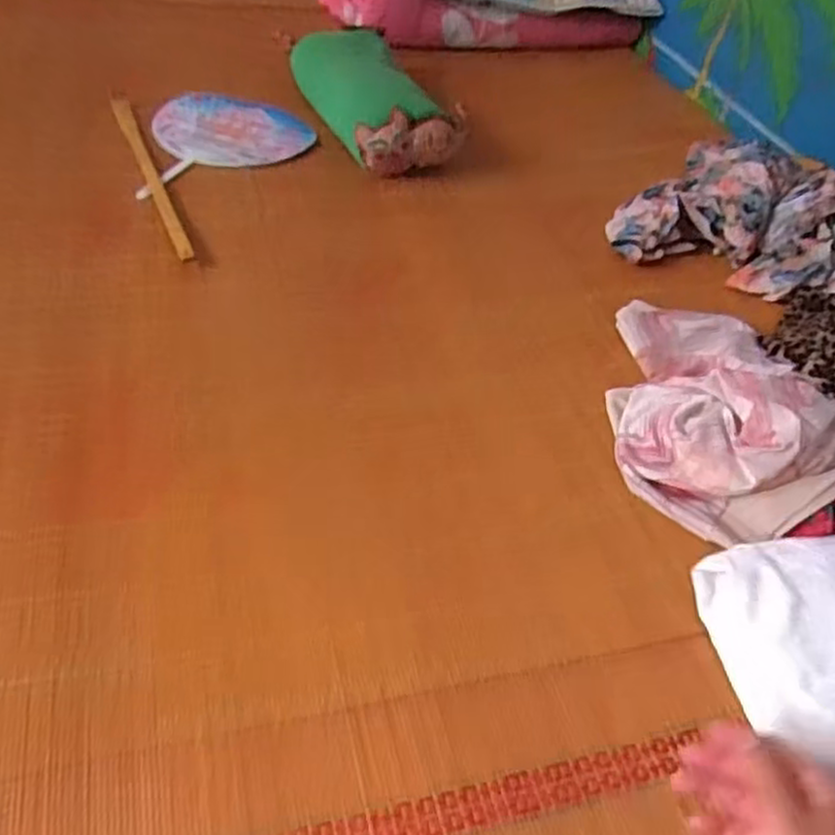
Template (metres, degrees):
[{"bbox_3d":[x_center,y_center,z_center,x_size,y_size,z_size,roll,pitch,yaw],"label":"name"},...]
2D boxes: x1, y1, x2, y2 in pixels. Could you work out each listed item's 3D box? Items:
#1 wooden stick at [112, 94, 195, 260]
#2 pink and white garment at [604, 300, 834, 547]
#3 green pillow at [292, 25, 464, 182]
[{"bbox_3d":[-0.353,-0.328,0.967,0.022,0.017,0.432,-15,50,-20],"label":"wooden stick"},{"bbox_3d":[0.282,-0.031,0.721,0.199,0.081,0.323,-2,47,-13],"label":"pink and white garment"},{"bbox_3d":[-0.074,-0.496,1.121,0.157,0.085,0.374,-15,49,-20],"label":"green pillow"}]

